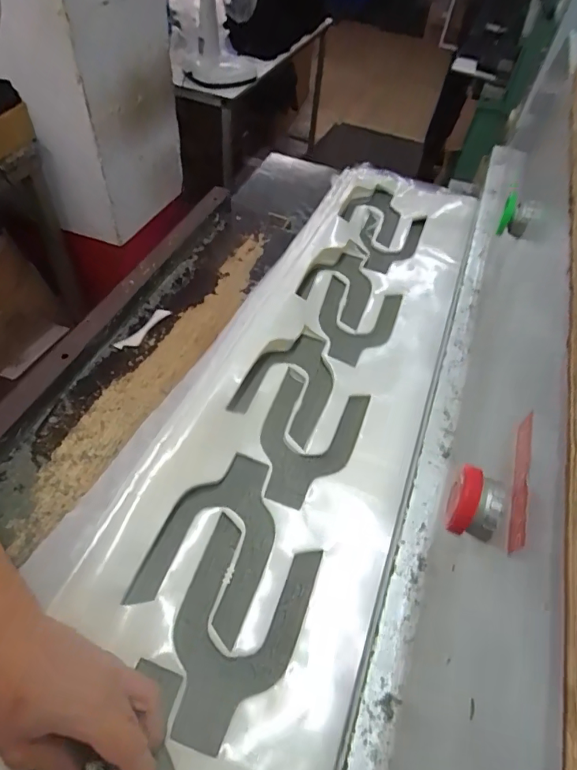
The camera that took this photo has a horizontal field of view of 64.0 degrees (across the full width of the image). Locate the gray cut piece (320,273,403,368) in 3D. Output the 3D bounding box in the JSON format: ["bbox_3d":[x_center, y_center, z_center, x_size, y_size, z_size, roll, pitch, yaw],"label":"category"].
[{"bbox_3d":[0.093,-0.087,0.652,0.108,0.014,0.165,17,52,9],"label":"gray cut piece"}]

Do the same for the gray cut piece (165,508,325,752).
[{"bbox_3d":[-0.044,0.208,0.393,0.103,0.008,0.166,17,52,9],"label":"gray cut piece"}]

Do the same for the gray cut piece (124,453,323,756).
[{"bbox_3d":[-0.066,0.141,0.443,0.101,0.006,0.166,21,50,4],"label":"gray cut piece"}]

